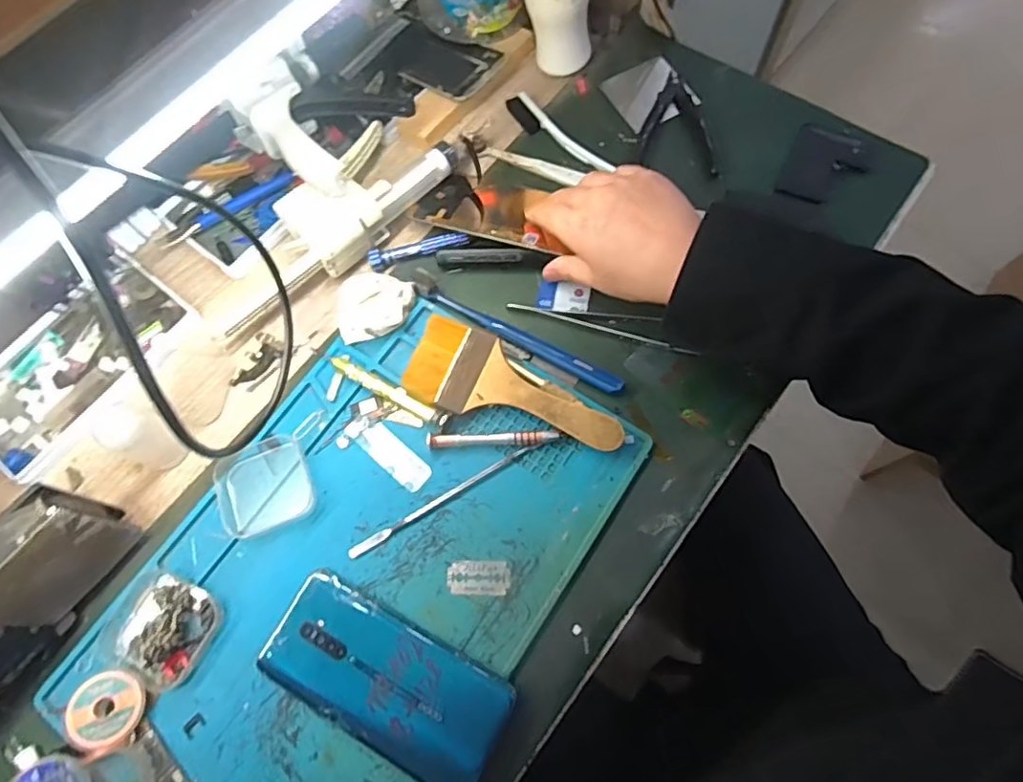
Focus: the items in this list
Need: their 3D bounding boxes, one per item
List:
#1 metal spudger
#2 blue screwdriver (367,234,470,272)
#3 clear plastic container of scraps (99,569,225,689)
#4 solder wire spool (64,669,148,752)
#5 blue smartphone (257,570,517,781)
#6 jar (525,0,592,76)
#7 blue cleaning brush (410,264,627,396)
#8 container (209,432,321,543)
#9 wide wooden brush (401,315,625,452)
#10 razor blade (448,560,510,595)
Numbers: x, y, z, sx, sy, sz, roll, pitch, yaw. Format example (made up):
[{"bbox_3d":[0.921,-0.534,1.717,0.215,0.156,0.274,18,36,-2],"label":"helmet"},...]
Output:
[{"bbox_3d":[-0.046,0.075,0.419,0.149,0.004,0.008,-30,71,-9],"label":"metal spudger"},{"bbox_3d":[-0.076,-0.116,0.487,0.082,0.009,0.016,-13,69,-2],"label":"blue screwdriver"},{"bbox_3d":[-0.233,0.155,0.390,0.065,0.024,0.062,28,73,12],"label":"clear plastic container of scraps"},{"bbox_3d":[-0.257,0.202,0.377,0.043,0.017,0.042,-1,69,2],"label":"solder wire spool"},{"bbox_3d":[-0.080,0.183,0.376,0.157,0.010,0.070,27,73,12],"label":"blue smartphone"},{"bbox_3d":[0.041,-0.331,0.517,0.056,0.083,0.048,-5,69,1],"label":"jar"},{"bbox_3d":[0.003,-0.046,0.452,0.180,0.014,0.016,29,73,13],"label":"blue cleaning brush"},{"bbox_3d":[-0.177,0.066,0.425,0.062,0.012,0.066,-21,70,-5],"label":"container"},{"bbox_3d":[0.001,0.002,0.431,0.162,0.014,0.062,24,87,11],"label":"wide wooden brush"},{"bbox_3d":[-0.022,0.126,0.399,0.040,0.004,0.022,-1,69,2],"label":"razor blade"}]

